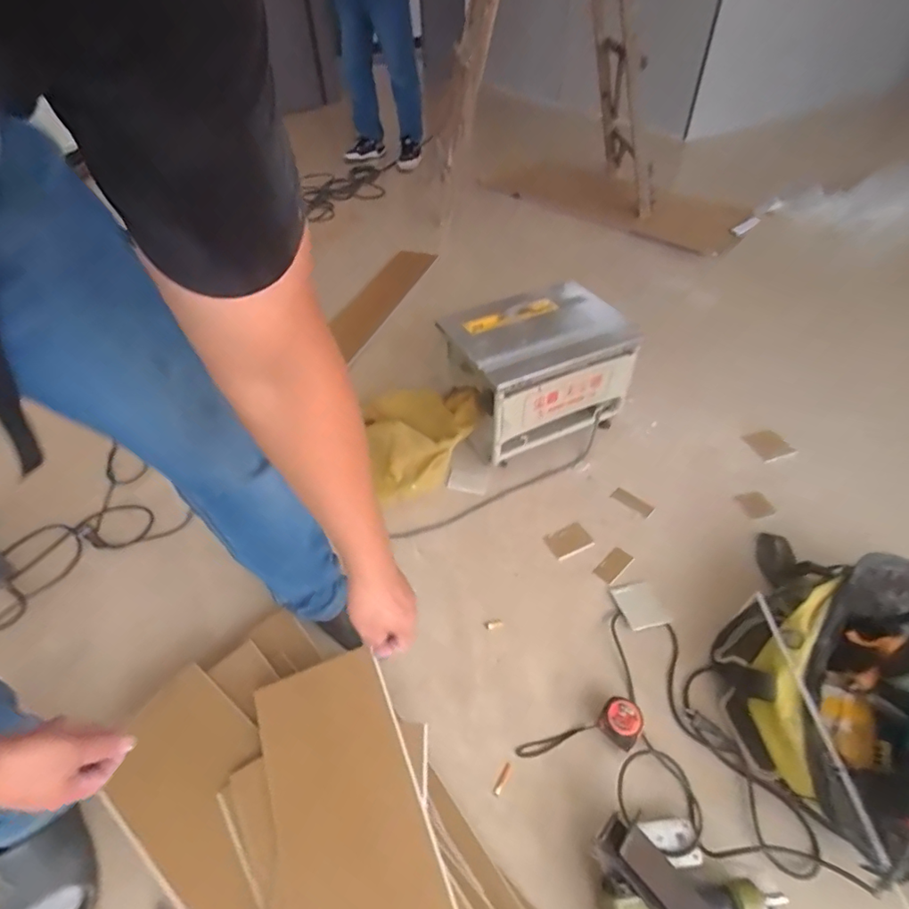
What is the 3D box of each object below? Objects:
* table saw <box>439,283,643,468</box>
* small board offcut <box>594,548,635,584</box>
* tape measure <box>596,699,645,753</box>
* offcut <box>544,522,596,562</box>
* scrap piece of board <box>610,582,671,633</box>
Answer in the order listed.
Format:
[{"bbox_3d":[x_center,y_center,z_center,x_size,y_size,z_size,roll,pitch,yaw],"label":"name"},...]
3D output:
[{"bbox_3d":[0.200,-0.197,1.245,0.390,0.268,0.281,-21,46,-18],"label":"table saw"},{"bbox_3d":[0.328,0.229,1.039,0.084,0.010,0.045,-33,50,-28],"label":"small board offcut"},{"bbox_3d":[0.269,0.428,0.806,0.063,0.041,0.064,32,54,32],"label":"tape measure"},{"bbox_3d":[0.248,0.187,1.089,0.091,0.007,0.065,-20,45,-17],"label":"offcut"},{"bbox_3d":[0.356,0.288,0.968,0.078,0.013,0.095,-9,43,-6],"label":"scrap piece of board"}]

